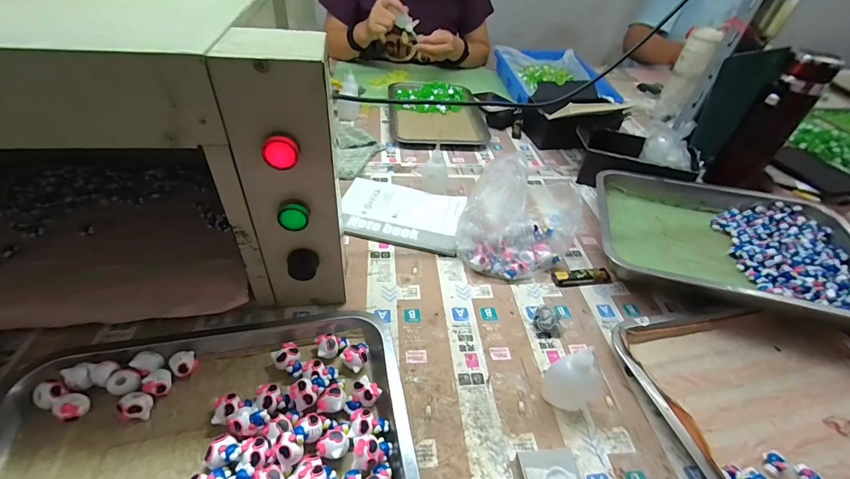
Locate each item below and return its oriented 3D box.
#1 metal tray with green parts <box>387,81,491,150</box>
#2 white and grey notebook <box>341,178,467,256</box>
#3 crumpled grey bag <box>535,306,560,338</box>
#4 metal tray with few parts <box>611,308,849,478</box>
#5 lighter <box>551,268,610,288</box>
[{"bbox_3d":[0.024,-0.304,0.866,0.207,0.029,0.293,-1,43,-7],"label":"metal tray with green parts"},{"bbox_3d":[-0.038,-0.045,0.595,0.188,0.008,0.142,10,43,4],"label":"white and grey notebook"},{"bbox_3d":[0.148,0.101,0.454,0.035,0.019,0.026,34,50,27],"label":"crumpled grey bag"},{"bbox_3d":[0.389,0.180,0.387,0.308,0.036,0.259,-5,44,-12],"label":"metal tray with few parts"},{"bbox_3d":[0.216,0.052,0.519,0.077,0.012,0.023,-2,44,-8],"label":"lighter"}]

